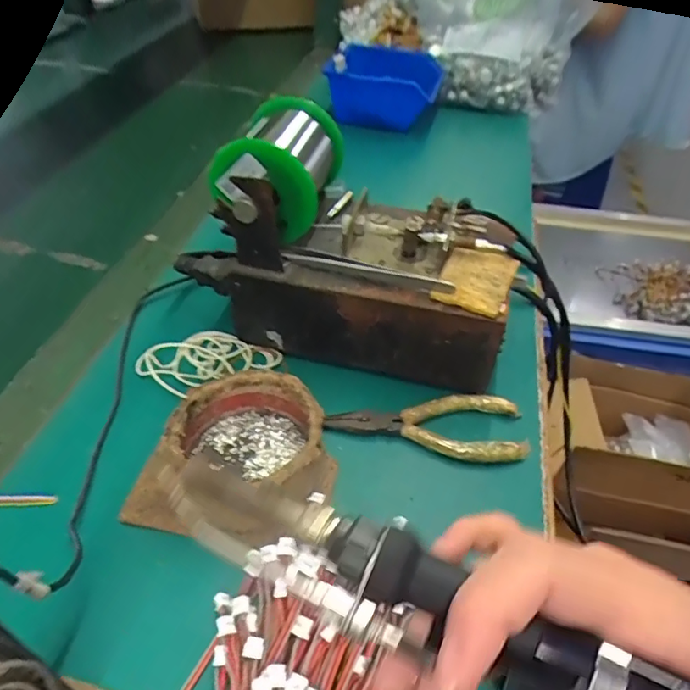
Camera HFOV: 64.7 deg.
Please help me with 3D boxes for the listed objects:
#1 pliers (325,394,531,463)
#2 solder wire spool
[{"bbox_3d":[0.051,0.049,0.344,0.121,0.010,0.045,3,43,5],"label":"pliers"},{"bbox_3d":[-0.043,-0.114,0.366,0.069,0.072,0.084,13,45,8],"label":"solder wire spool"}]

